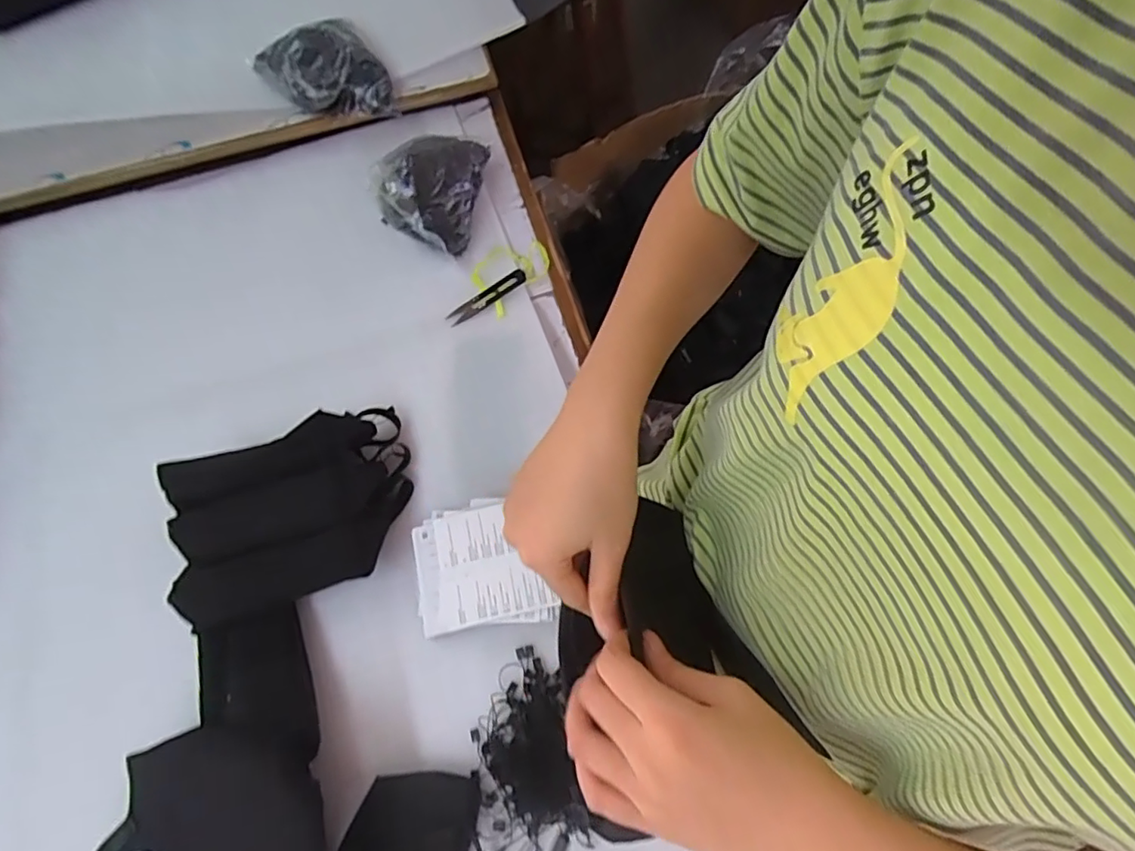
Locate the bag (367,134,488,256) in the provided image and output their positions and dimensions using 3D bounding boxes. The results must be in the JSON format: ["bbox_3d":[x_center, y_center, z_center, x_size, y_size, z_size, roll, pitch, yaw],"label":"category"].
[{"bbox_3d":[-0.158,-0.286,0.687,0.107,0.085,0.155,9,68,7],"label":"bag"}]

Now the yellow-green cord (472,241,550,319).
[{"bbox_3d":[-0.071,-0.179,0.672,0.065,0.030,0.092,39,74,18],"label":"yellow-green cord"}]

